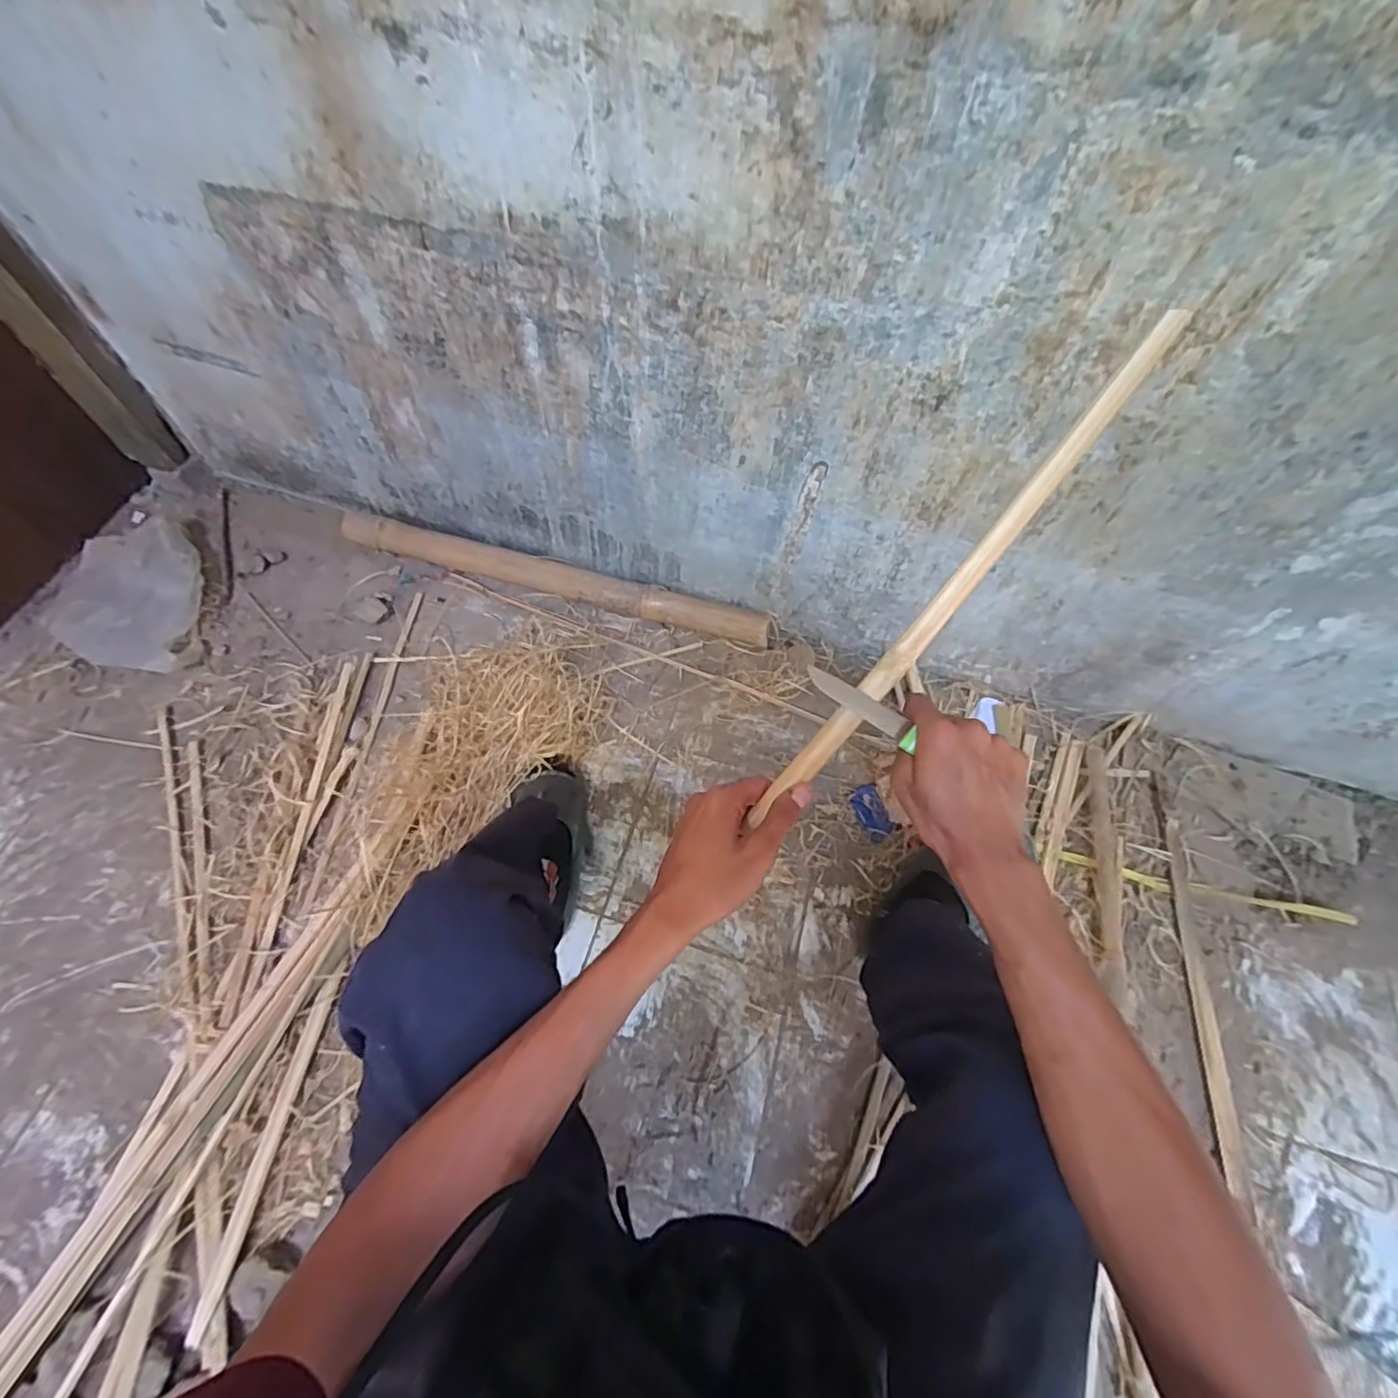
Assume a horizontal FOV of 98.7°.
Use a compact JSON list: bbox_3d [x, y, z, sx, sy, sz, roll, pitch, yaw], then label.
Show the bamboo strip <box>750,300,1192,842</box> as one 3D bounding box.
[{"bbox_3d":[0.206,-0.096,0.458,0.023,0.010,0.488,40,91,16],"label":"bamboo strip"}]

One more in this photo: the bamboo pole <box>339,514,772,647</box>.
[{"bbox_3d":[-0.285,-0.239,1.180,0.867,0.058,0.067,15,63,4],"label":"bamboo pole"}]

